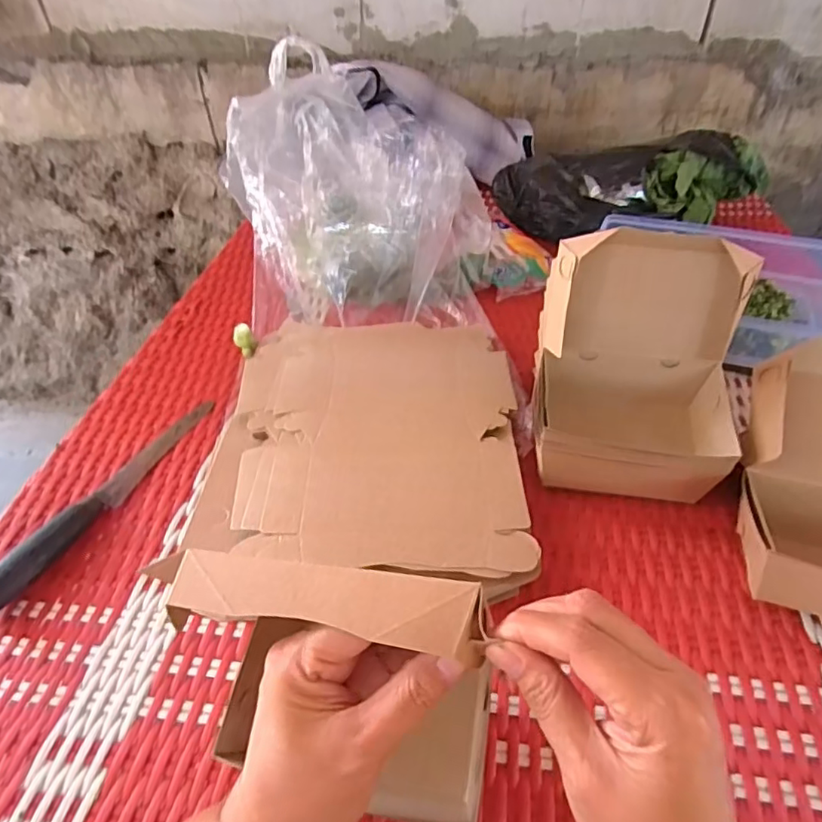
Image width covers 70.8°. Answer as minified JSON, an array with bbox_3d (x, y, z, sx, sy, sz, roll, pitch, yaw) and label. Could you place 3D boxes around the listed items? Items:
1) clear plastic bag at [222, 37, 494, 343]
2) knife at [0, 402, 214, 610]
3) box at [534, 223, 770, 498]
[{"bbox_3d":[-0.048,-0.234,0.651,0.261,0.218,0.219,8,43,12],"label":"clear plastic bag"},{"bbox_3d":[-0.254,0.061,0.487,0.025,0.023,0.243,15,45,18],"label":"knife"},{"bbox_3d":[0.172,-0.024,0.439,0.137,0.188,0.098,3,43,7],"label":"box"}]

